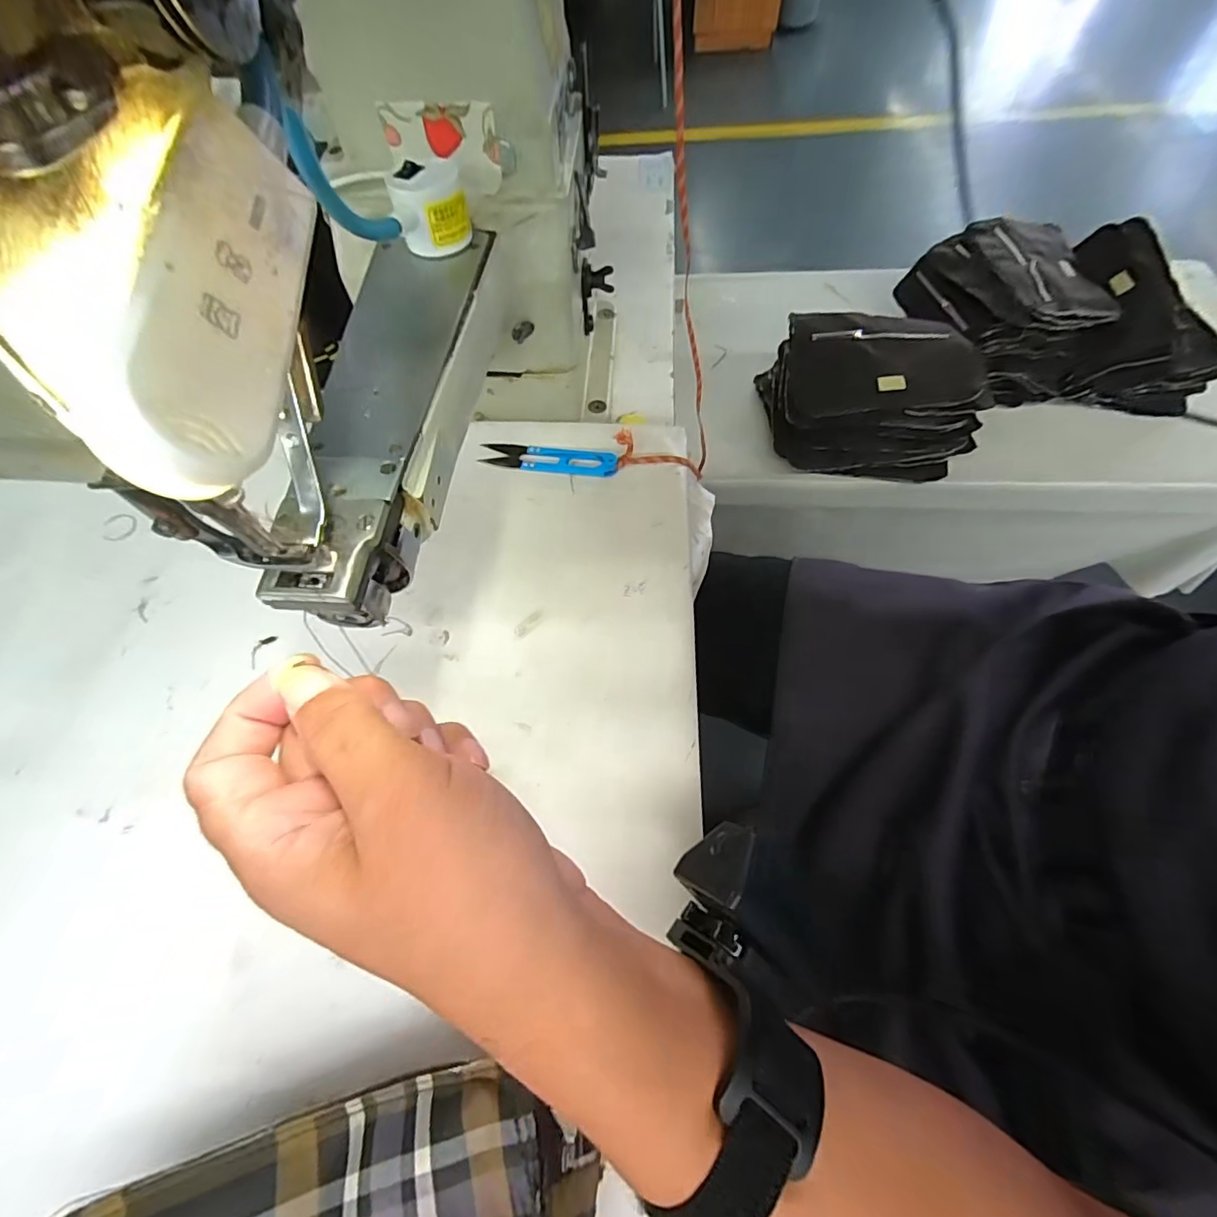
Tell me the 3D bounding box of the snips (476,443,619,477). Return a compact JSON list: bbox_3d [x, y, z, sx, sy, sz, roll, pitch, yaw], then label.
[{"bbox_3d":[-0.043,-0.109,0.384,0.101,0.009,0.021,9,63,8],"label":"snips"}]

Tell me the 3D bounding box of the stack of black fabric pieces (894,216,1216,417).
[{"bbox_3d":[0.575,-0.376,0.684,0.324,0.117,0.217,3,60,5],"label":"stack of black fabric pieces"}]

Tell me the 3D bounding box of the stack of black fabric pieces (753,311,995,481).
[{"bbox_3d":[0.319,-0.260,0.639,0.242,0.115,0.153,5,60,6],"label":"stack of black fabric pieces"}]

